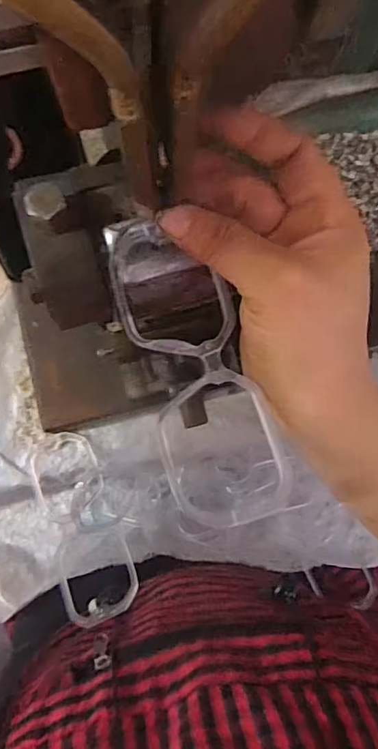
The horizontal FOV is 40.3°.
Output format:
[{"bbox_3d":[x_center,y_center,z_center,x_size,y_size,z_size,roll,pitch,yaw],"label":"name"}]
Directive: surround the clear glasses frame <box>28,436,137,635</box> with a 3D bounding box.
[{"bbox_3d":[-0.085,0.115,0.405,0.056,0.016,0.156,-23,59,-4],"label":"clear glasses frame"}]

